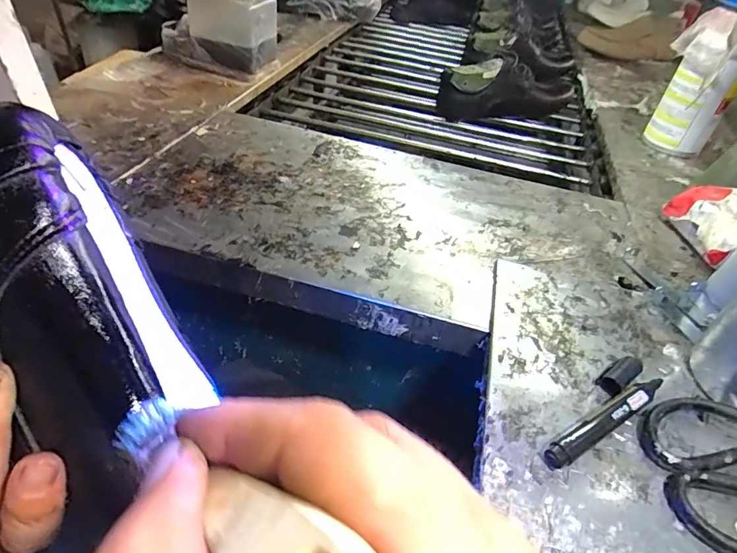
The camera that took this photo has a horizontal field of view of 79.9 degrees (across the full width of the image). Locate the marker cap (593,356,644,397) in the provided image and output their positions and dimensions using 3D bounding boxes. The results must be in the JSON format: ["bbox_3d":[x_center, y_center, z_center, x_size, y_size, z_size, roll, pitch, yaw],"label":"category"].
[{"bbox_3d":[0.197,0.077,0.343,0.045,0.013,0.017,-23,50,-29],"label":"marker cap"}]

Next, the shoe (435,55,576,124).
[{"bbox_3d":[0.272,-0.349,0.839,0.274,0.104,0.084,1,42,-7],"label":"shoe"}]

